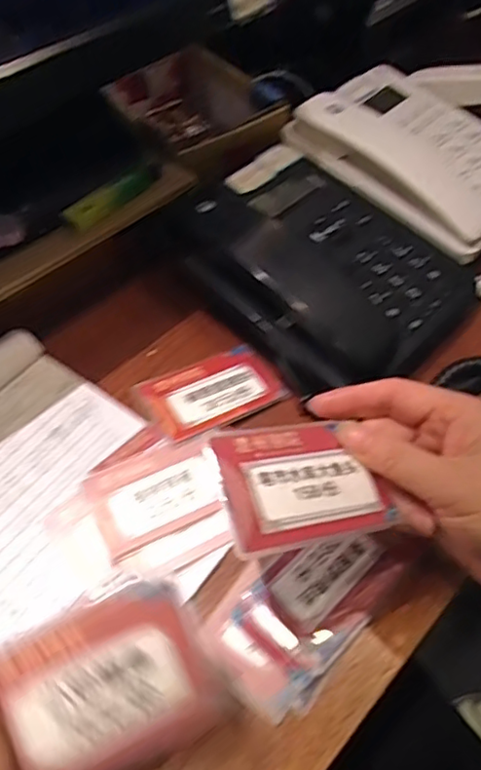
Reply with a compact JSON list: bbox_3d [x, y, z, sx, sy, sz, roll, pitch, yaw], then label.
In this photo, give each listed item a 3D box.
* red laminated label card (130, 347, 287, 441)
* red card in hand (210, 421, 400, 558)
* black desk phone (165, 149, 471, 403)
[{"bbox_3d":[-0.019,0.004,0.412,0.090,0.004,0.054,-21,54,-19],"label":"red laminated label card"},{"bbox_3d":[0.029,0.043,0.281,0.082,0.005,0.056,-5,60,-26],"label":"red card in hand"},{"bbox_3d":[0.057,-0.092,0.444,0.197,0.067,0.164,39,62,24],"label":"black desk phone"}]

